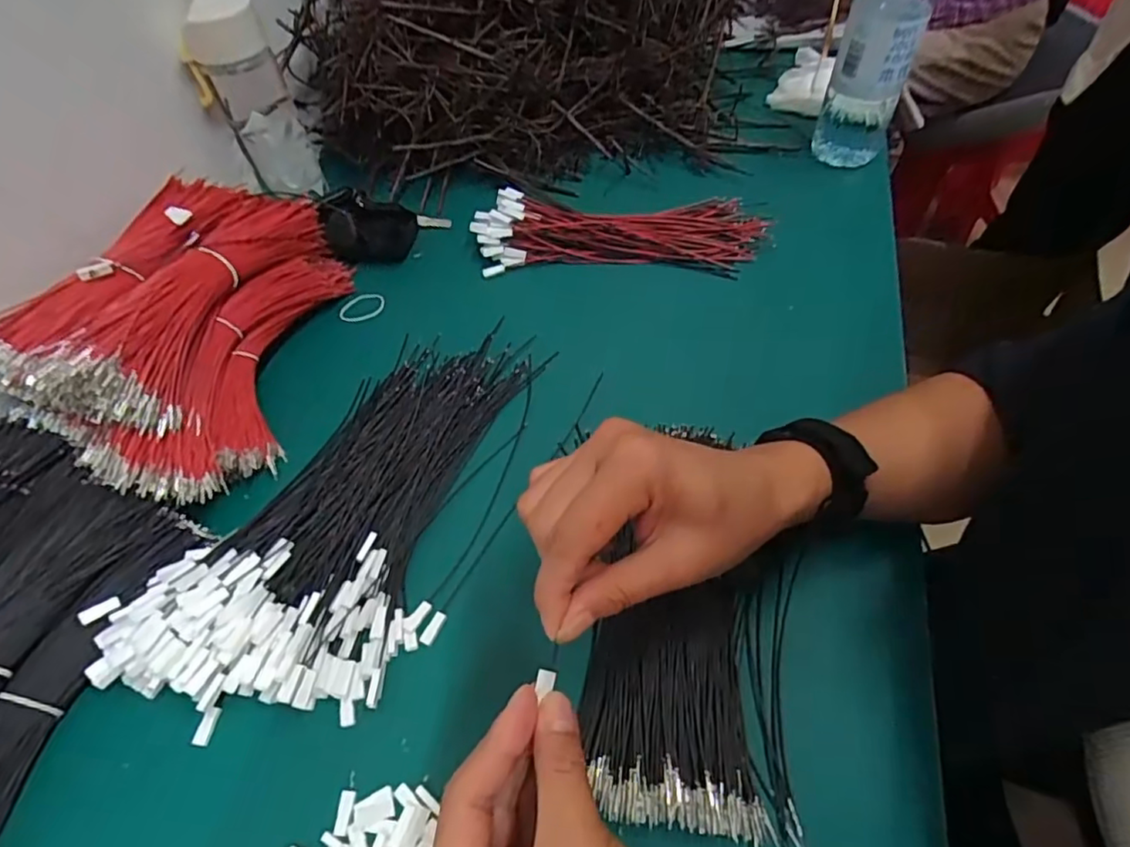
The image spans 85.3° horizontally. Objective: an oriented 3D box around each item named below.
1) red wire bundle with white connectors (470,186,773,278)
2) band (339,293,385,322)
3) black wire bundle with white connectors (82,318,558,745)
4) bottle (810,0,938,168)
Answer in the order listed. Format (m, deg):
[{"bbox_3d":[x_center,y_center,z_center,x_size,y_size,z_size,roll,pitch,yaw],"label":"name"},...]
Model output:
[{"bbox_3d":[0.048,-0.174,0.547,0.250,0.028,0.081,0,54,4],"label":"red wire bundle with white connectors"},{"bbox_3d":[-0.175,-0.101,0.528,0.040,0.004,0.030,-29,57,-16],"label":"band"},{"bbox_3d":[-0.127,0.040,0.403,0.160,0.037,0.321,22,59,19],"label":"black wire bundle with white connectors"},{"bbox_3d":[0.275,-0.334,0.535,0.064,0.213,0.062,16,57,15],"label":"bottle"}]

